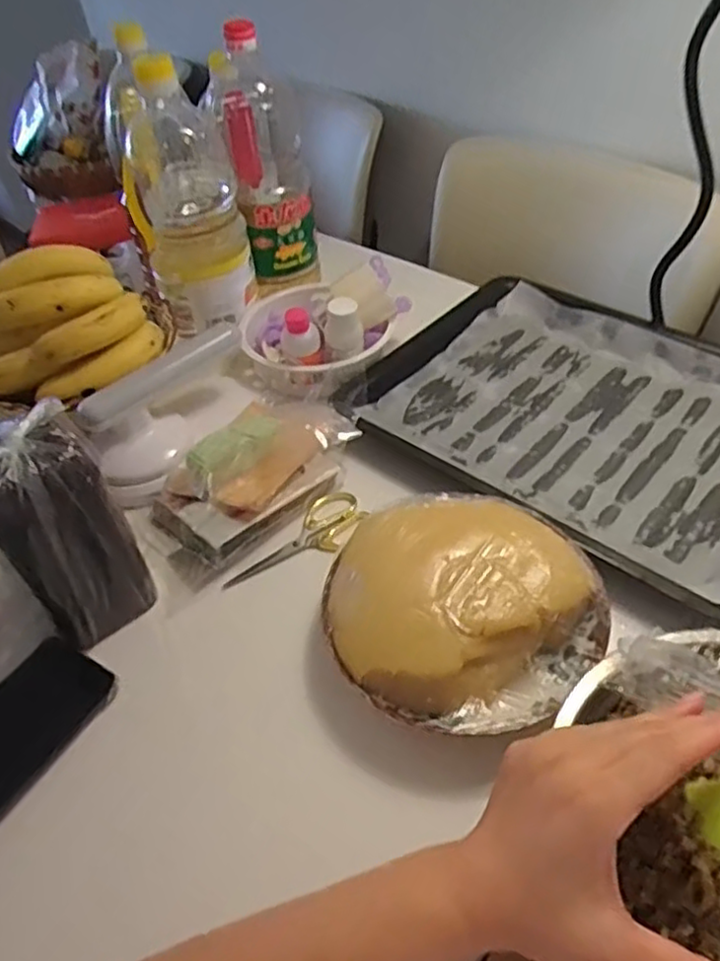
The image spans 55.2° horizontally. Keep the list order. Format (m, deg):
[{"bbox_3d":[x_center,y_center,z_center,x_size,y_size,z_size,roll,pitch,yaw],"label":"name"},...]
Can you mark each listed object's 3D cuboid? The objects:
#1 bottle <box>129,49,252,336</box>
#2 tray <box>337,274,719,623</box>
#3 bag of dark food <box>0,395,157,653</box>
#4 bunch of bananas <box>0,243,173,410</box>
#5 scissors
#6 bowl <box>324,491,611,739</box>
[{"bbox_3d":[-0.175,-0.280,0.695,0.104,0.233,0.112,-13,45,-8],"label":"bottle"},{"bbox_3d":[0.213,-0.061,0.639,0.387,0.036,0.307,30,55,31],"label":"tray"},{"bbox_3d":[-0.206,0.040,0.478,0.080,0.171,0.059,-28,48,-20],"label":"bag of dark food"},{"bbox_3d":[-0.283,-0.146,0.640,0.194,0.103,0.137,-17,46,-12],"label":"bunch of bananas"},{"bbox_3d":[-0.048,0.054,0.572,0.047,0.014,0.130,30,56,32],"label":"scissors"},{"bbox_3d":[0.073,0.090,0.480,0.179,0.062,0.174,-3,45,3],"label":"bowl"}]

